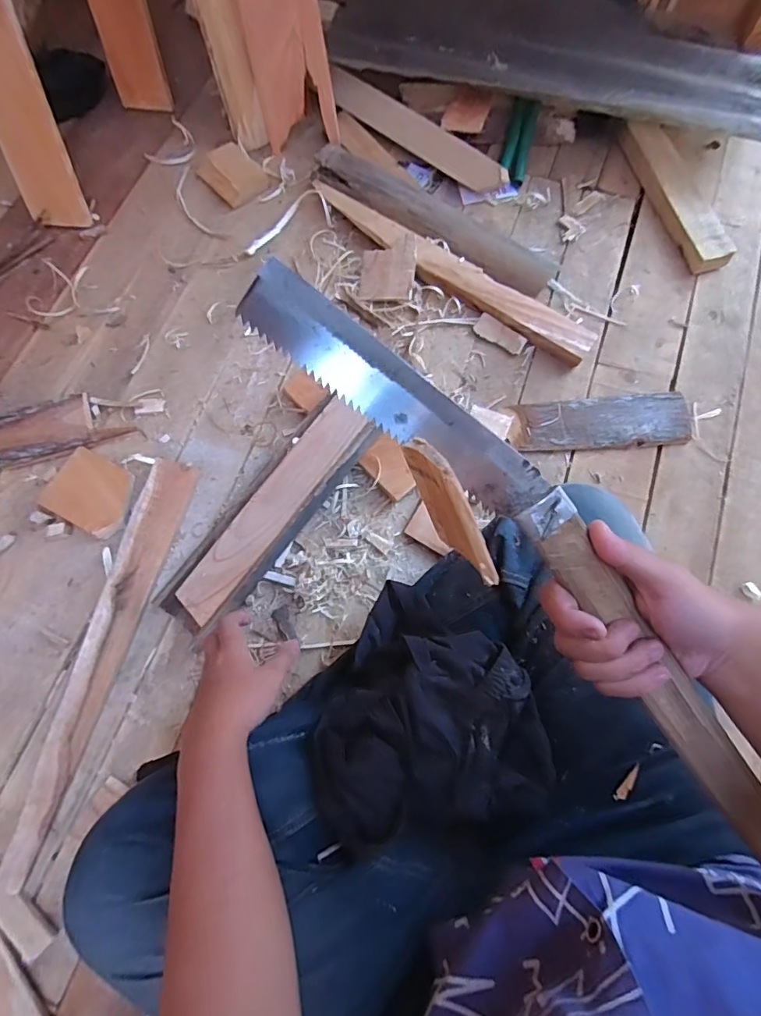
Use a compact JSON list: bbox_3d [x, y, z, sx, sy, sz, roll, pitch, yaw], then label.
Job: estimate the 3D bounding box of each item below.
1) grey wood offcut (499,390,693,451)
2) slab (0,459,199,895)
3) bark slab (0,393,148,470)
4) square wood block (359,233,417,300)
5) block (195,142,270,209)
[{"bbox_3d":[0.298,-0.119,0.689,0.240,0.018,0.072,-3,71,1],"label":"grey wood offcut"},{"bbox_3d":[-0.325,0.167,0.599,0.052,0.021,0.482,11,71,5],"label":"slab"},{"bbox_3d":[-0.491,-0.102,0.698,0.276,0.023,0.077,-17,71,-5],"label":"bark slab"},{"bbox_3d":[0.011,-0.369,0.772,0.082,0.005,0.097,3,86,13],"label":"square wood block"},{"bbox_3d":[-0.248,-0.563,0.849,0.088,0.017,0.121,-38,74,-11],"label":"block"}]

